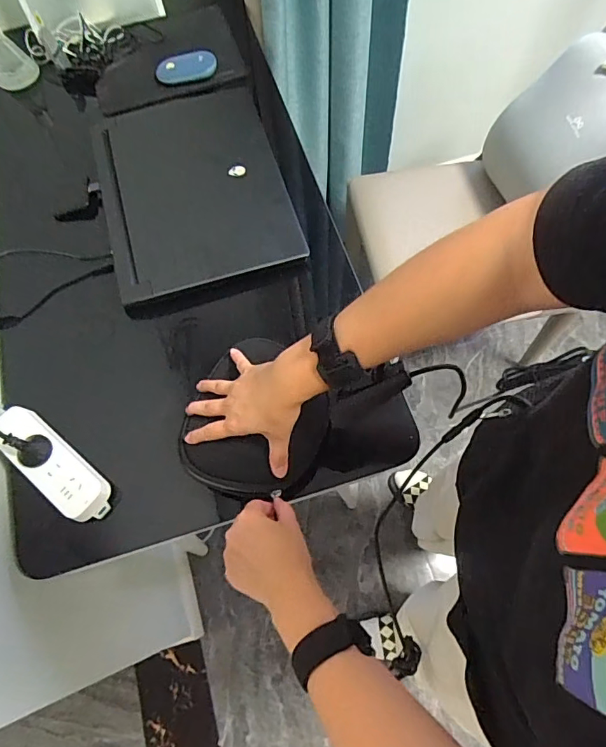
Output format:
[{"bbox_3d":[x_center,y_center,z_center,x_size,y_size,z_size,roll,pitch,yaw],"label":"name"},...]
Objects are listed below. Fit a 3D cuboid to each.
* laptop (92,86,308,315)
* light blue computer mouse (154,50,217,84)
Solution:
[{"bbox_3d":[-0.162,-0.270,0.706,0.257,0.035,0.334,-15,71,-6],"label":"laptop"},{"bbox_3d":[-0.199,-0.523,0.803,0.102,0.019,0.048,-8,67,-1],"label":"light blue computer mouse"}]

